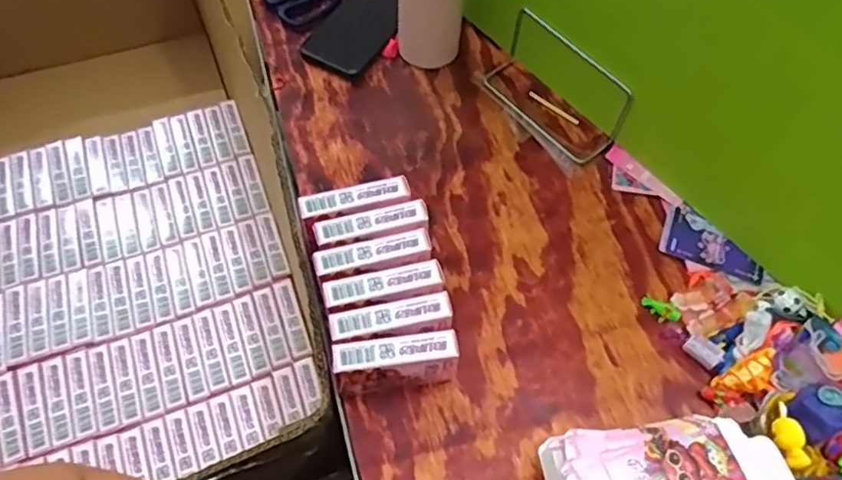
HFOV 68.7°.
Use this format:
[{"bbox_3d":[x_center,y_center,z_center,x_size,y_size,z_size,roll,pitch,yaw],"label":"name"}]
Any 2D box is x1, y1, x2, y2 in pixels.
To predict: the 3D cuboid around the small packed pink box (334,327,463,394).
[{"bbox_3d":[-0.019,0.098,0.477,0.092,0.066,0.026,-7,61,-5],"label":"small packed pink box"}]

